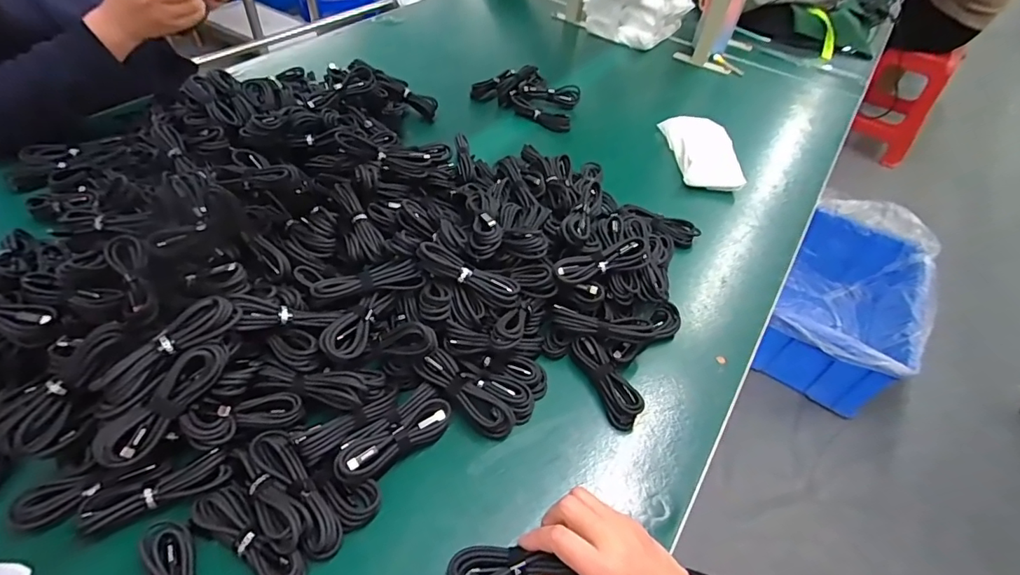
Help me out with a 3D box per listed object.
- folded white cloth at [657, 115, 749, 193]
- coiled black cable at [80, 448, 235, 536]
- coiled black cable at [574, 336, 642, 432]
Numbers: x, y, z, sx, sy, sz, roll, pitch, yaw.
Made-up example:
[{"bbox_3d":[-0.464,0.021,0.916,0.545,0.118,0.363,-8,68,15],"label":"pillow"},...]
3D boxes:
[{"bbox_3d":[0.316,-0.226,0.809,0.086,0.044,0.180,1,48,-6],"label":"folded white cloth"},{"bbox_3d":[-0.285,0.165,0.398,0.103,0.017,0.028,-17,52,-21],"label":"coiled black cable"},{"bbox_3d":[0.101,0.097,0.513,0.029,0.031,0.103,-15,51,-19],"label":"coiled black cable"}]

